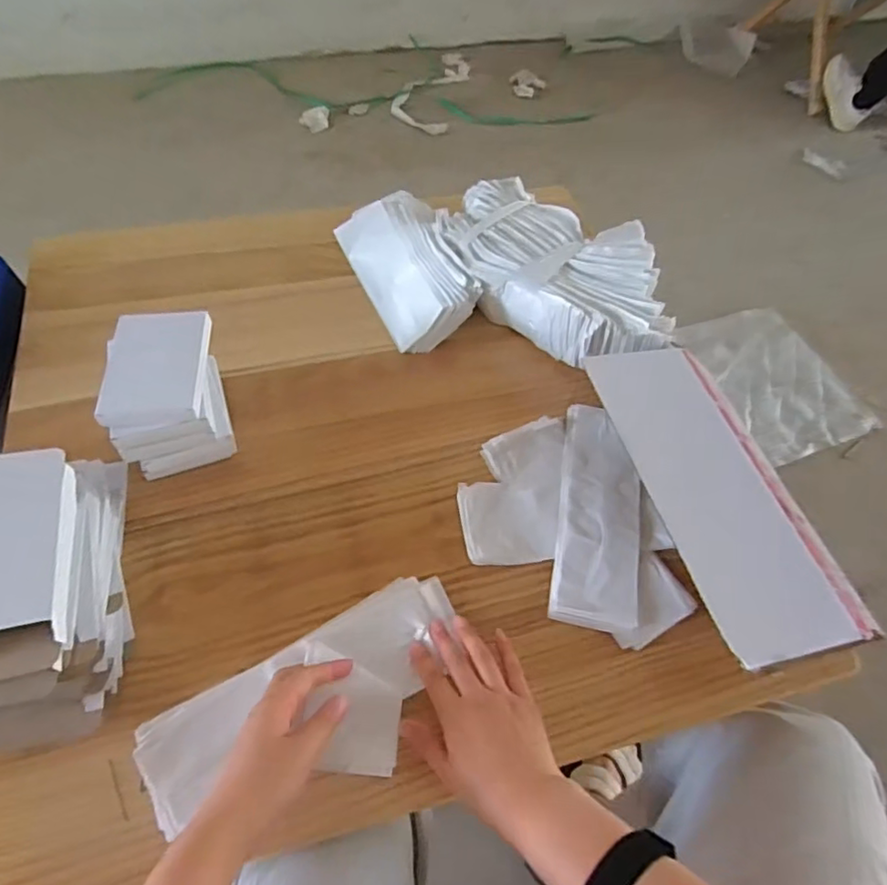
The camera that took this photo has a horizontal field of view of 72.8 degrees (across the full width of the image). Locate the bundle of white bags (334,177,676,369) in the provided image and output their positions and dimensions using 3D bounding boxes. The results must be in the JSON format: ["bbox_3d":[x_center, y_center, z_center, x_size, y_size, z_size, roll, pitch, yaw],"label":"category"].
[{"bbox_3d":[0.060,-0.229,0.780,0.406,0.091,0.285,5,56,-1],"label":"bundle of white bags"}]

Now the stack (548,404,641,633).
[{"bbox_3d":[0.164,0.068,0.634,0.083,0.004,0.256,11,56,3],"label":"stack"}]

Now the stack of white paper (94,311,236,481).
[{"bbox_3d":[-0.274,-0.049,0.603,0.103,0.105,0.126,-12,58,-11],"label":"stack of white paper"}]

